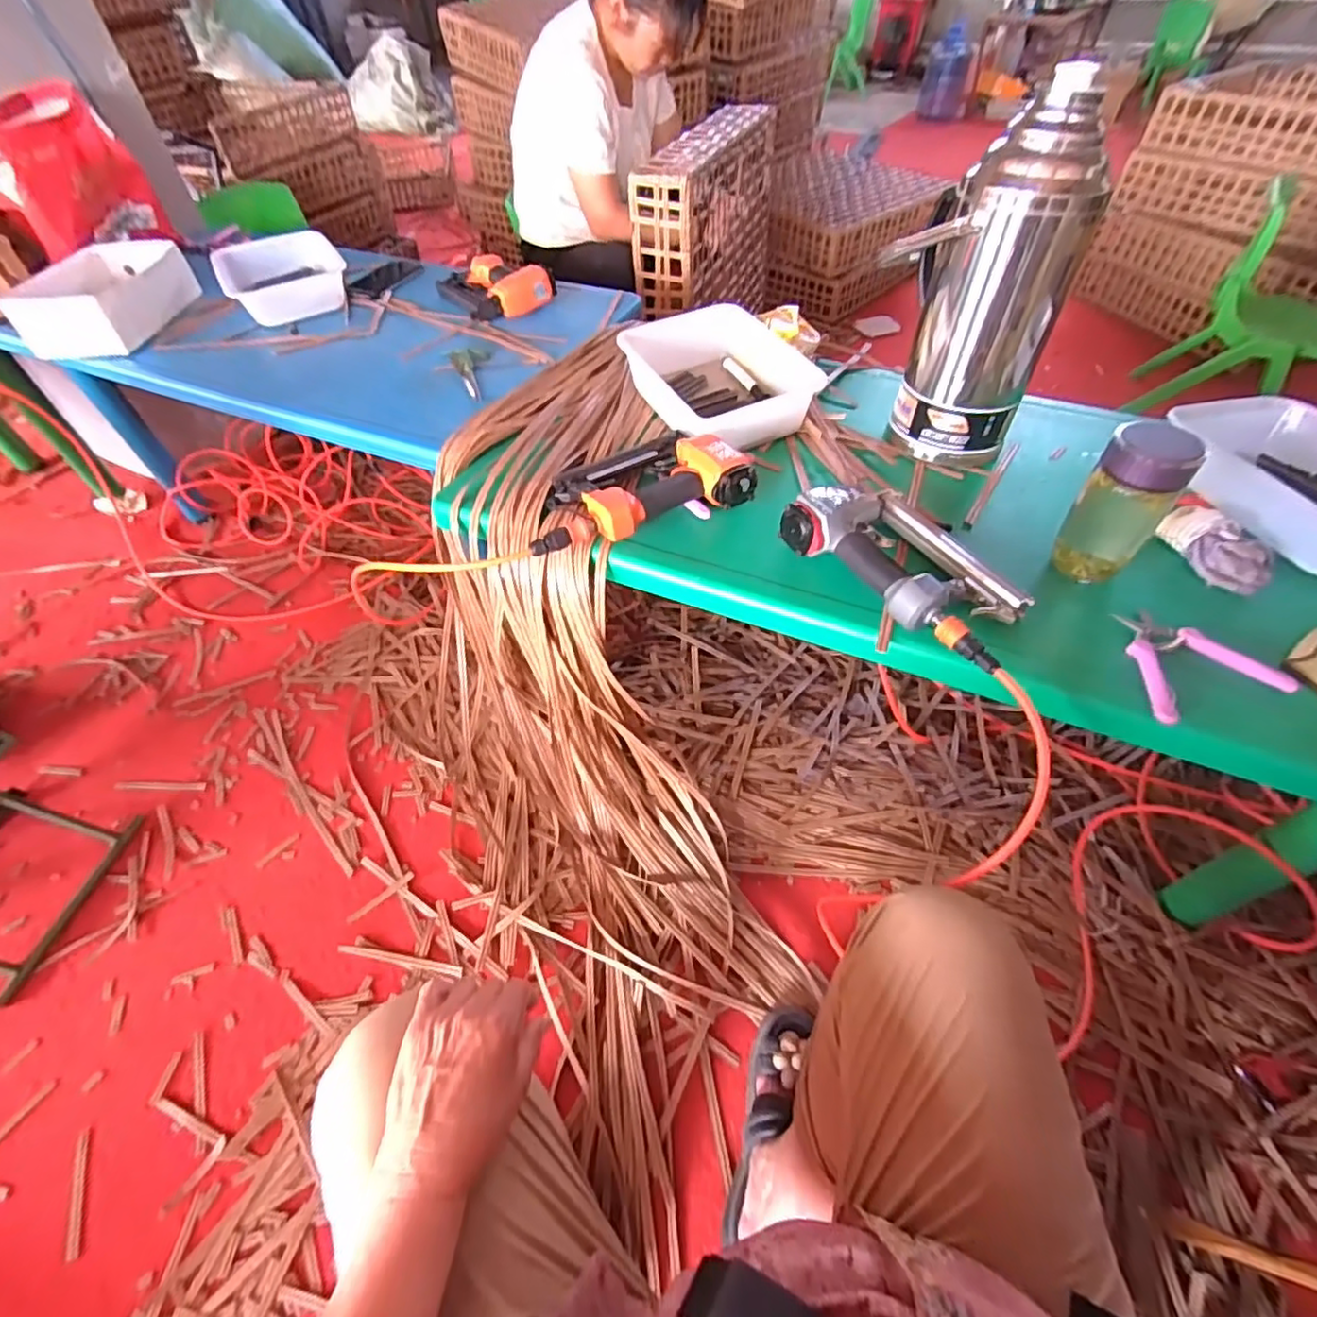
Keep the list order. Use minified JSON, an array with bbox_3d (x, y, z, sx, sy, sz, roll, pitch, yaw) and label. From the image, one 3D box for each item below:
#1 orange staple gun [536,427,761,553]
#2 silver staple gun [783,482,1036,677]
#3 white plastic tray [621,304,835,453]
[{"bbox_3d":[-0.037,-0.223,0.772,0.270,0.064,0.165,-19,53,-13],"label":"orange staple gun"},{"bbox_3d":[0.283,-0.106,0.683,0.163,0.072,0.269,-33,58,-22],"label":"silver staple gun"},{"bbox_3d":[0.089,-0.412,0.900,0.200,0.081,0.255,-24,55,-17],"label":"white plastic tray"}]

